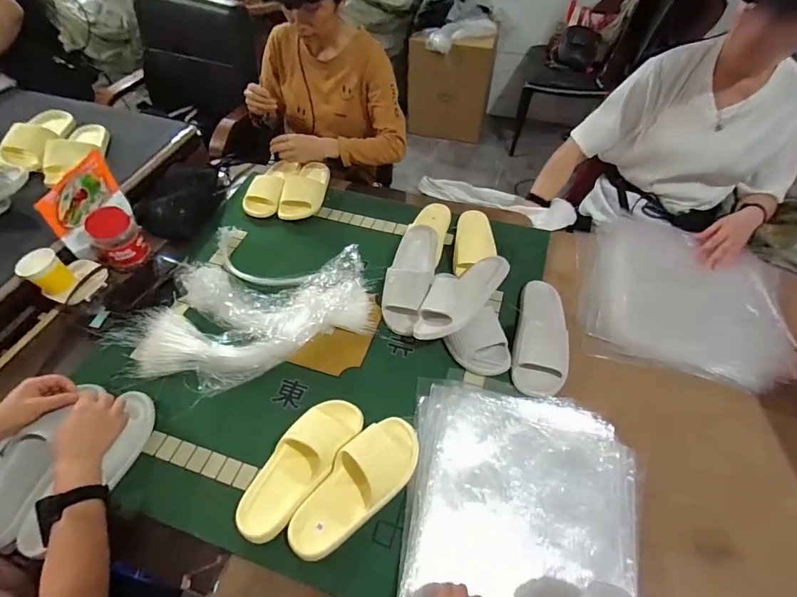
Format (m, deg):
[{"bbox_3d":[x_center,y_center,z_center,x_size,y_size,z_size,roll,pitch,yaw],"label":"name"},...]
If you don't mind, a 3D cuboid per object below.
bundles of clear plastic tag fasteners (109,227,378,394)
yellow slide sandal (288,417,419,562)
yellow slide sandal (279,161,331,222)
[{"bbox_3d":[-0.308,0.013,0.881,0.480,0.074,0.380,15,53,12],"label":"bundles of clear plastic tag fasteners"},{"bbox_3d":[-0.068,0.300,0.684,0.247,0.053,0.105,-36,60,-25],"label":"yellow slide sandal"},{"bbox_3d":[-0.253,-0.296,1.147,0.103,0.060,0.210,8,52,6],"label":"yellow slide sandal"}]

